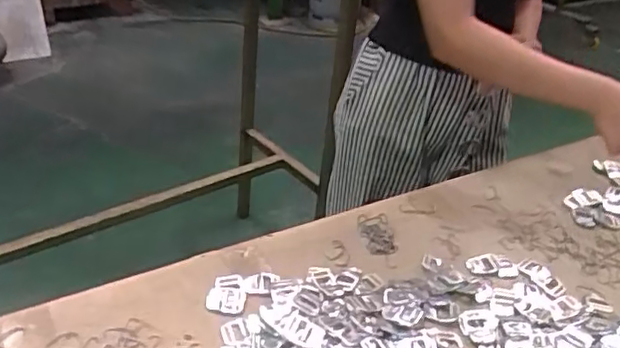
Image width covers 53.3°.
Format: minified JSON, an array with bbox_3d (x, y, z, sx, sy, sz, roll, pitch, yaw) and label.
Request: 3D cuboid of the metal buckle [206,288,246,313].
[{"bbox_3d":[-0.086,0.128,0.632,0.039,0.009,0.027,4,33,-6],"label":"metal buckle"}]

